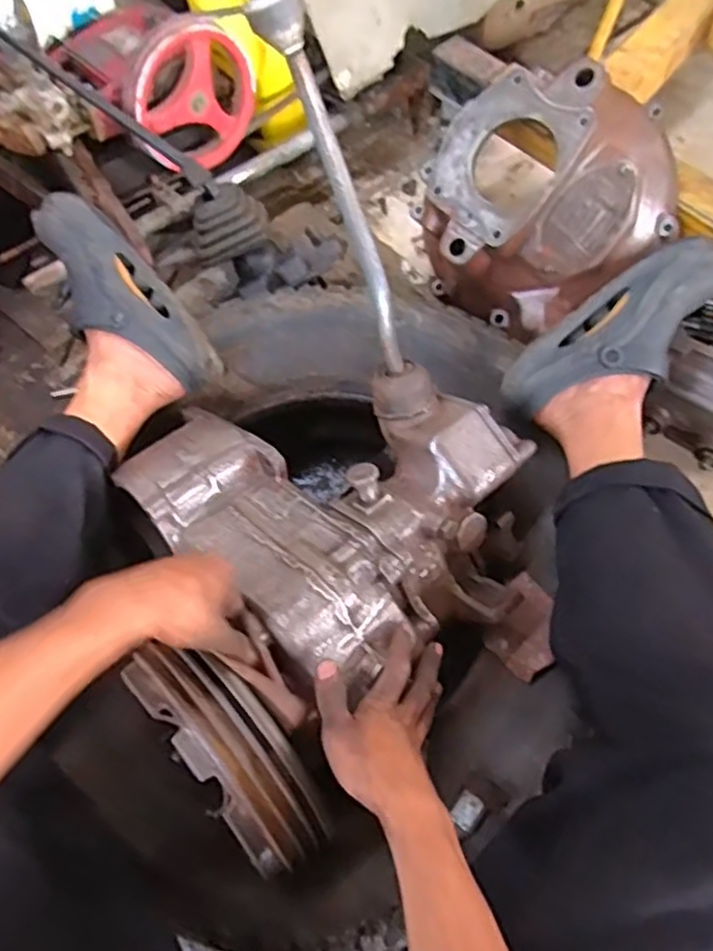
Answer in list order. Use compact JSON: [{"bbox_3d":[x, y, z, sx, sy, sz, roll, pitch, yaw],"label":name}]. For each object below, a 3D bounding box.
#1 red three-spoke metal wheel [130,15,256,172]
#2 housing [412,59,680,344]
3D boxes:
[{"bbox_3d":[-0.224,-0.512,0.966,0.047,0.182,0.182,39,93,32],"label":"red three-spoke metal wheel"},{"bbox_3d":[0.250,-0.359,0.940,0.287,0.160,0.332,43,107,18],"label":"housing"}]

